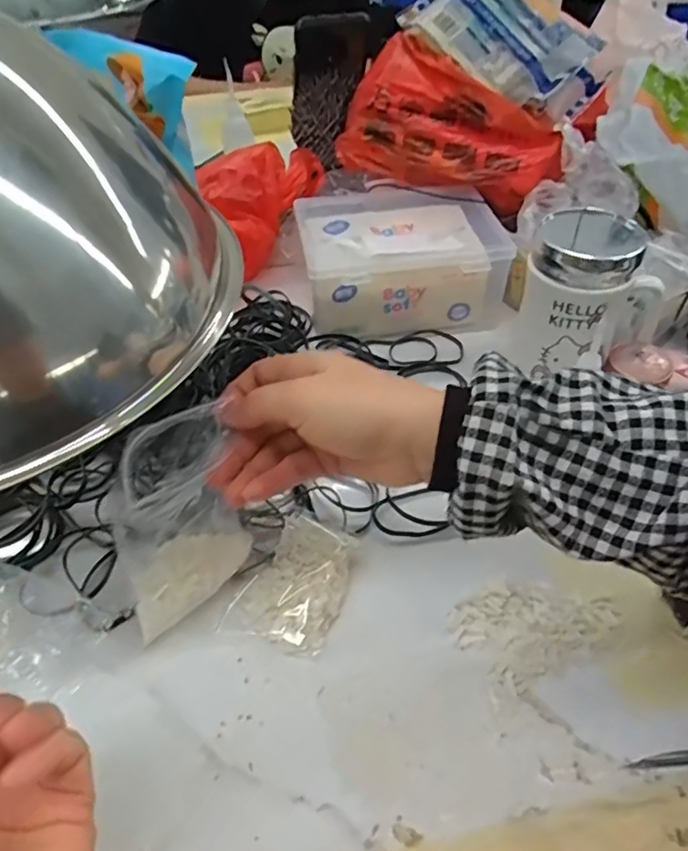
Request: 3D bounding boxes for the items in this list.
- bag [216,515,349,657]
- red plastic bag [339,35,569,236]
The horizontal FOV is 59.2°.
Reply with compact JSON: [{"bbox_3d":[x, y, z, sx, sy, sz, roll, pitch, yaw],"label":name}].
[{"bbox_3d":[-0.030,0.099,0.382,0.061,0.023,0.079,18,45,17],"label":"bag"},{"bbox_3d":[0.102,-0.279,0.577,0.222,0.116,0.063,28,49,26],"label":"red plastic bag"}]

